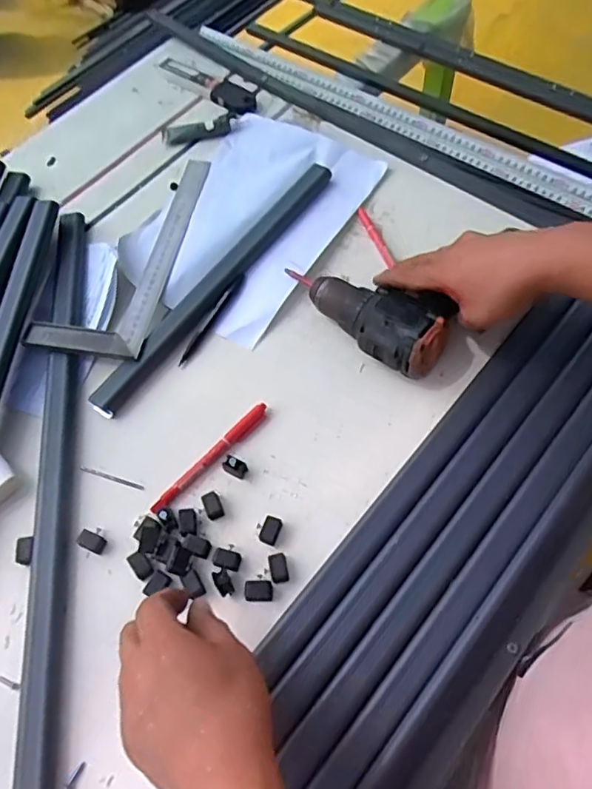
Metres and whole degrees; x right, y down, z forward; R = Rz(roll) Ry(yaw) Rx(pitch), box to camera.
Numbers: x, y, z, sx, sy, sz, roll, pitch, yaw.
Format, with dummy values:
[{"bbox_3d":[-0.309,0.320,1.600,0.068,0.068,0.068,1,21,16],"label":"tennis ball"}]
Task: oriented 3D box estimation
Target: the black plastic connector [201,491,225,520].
[{"bbox_3d":[-0.074,0.098,0.519,0.015,0.005,0.023,-23,64,-9],"label":"black plastic connector"}]

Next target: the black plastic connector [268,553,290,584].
[{"bbox_3d":[-0.014,0.145,0.492,0.015,0.005,0.024,-13,63,-3],"label":"black plastic connector"}]

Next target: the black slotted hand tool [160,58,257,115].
[{"bbox_3d":[-0.114,-0.412,0.777,0.150,0.009,0.041,33,69,18],"label":"black slotted hand tool"}]

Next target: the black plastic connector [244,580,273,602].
[{"bbox_3d":[-0.031,0.162,0.484,0.023,0.004,0.017,-1,63,3],"label":"black plastic connector"}]

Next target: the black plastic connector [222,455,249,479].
[{"bbox_3d":[-0.055,0.065,0.534,0.021,0.010,0.015,19,65,13],"label":"black plastic connector"}]

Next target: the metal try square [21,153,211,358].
[{"bbox_3d":[-0.190,-0.170,0.658,0.116,0.019,0.300,8,63,7],"label":"metal try square"}]

